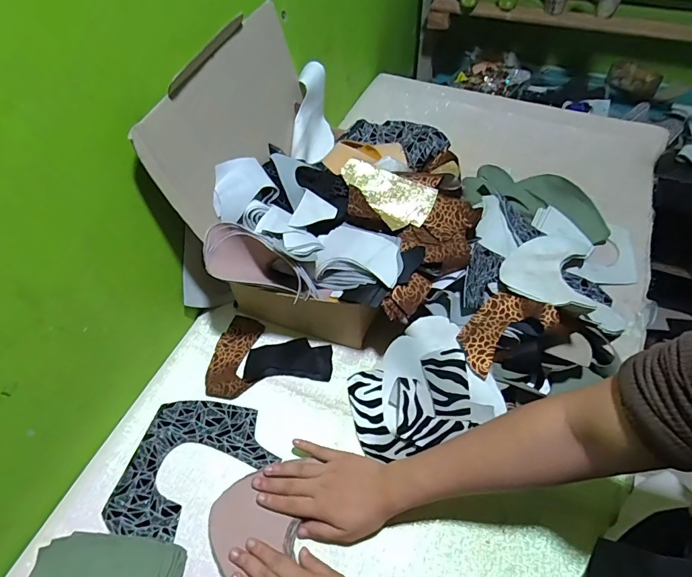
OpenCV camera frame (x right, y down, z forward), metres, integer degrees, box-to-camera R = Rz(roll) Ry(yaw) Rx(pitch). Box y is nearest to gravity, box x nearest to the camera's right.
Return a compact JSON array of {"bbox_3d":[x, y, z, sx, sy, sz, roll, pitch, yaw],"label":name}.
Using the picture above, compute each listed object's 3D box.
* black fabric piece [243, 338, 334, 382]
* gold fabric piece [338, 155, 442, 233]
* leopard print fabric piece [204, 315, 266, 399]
[{"bbox_3d":[-0.080,0.101,0.584,0.117,0.010,0.056,-2,53,1],"label":"black fabric piece"},{"bbox_3d":[0.050,-0.127,0.546,0.127,0.026,0.065,32,60,6],"label":"gold fabric piece"},{"bbox_3d":[-0.158,0.091,0.594,0.065,0.011,0.126,1,54,4],"label":"leopard print fabric piece"}]

